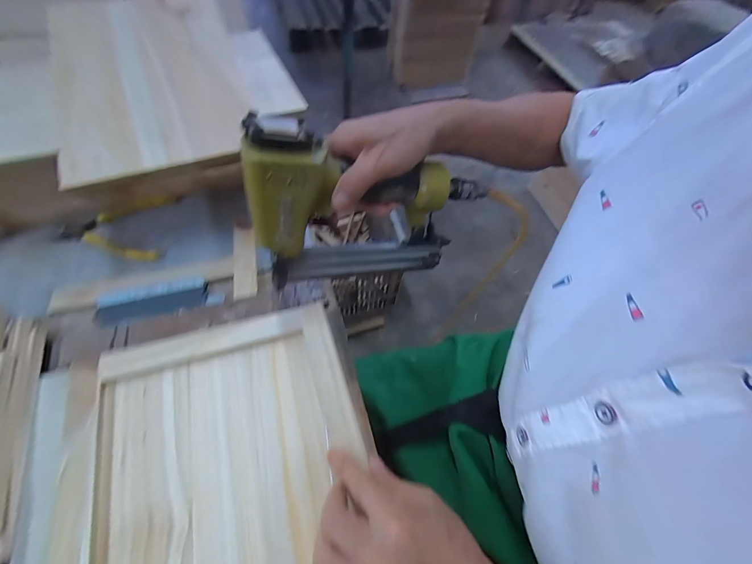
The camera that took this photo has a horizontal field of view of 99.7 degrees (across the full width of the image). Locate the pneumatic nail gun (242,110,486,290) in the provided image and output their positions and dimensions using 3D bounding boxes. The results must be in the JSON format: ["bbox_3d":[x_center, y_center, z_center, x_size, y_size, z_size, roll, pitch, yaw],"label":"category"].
[{"bbox_3d":[0.003,-0.076,0.318,0.226,0.178,0.061,-10,61,-10],"label":"pneumatic nail gun"}]

